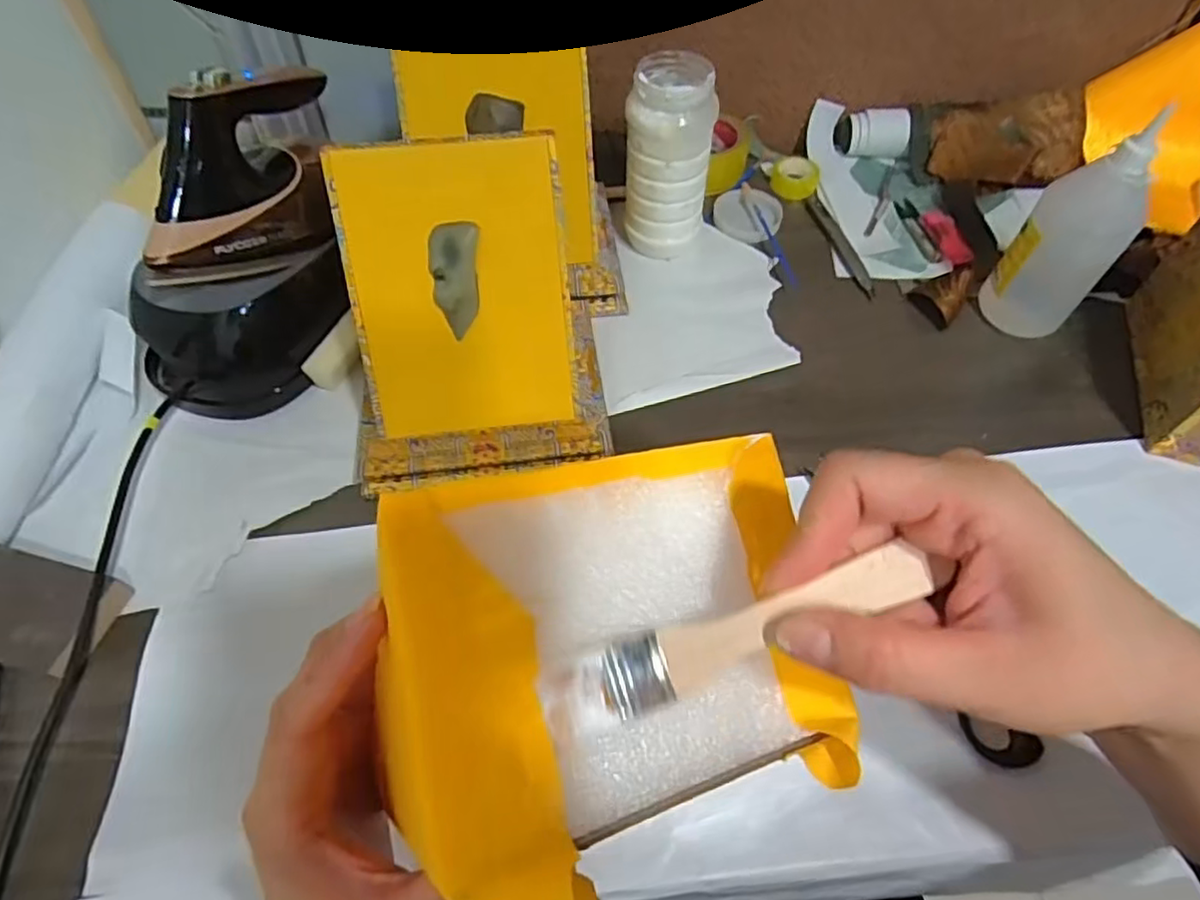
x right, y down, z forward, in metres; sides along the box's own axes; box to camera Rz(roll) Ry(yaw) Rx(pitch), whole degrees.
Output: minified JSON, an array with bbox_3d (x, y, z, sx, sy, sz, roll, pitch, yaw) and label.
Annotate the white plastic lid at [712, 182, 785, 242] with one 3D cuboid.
[{"bbox_3d":[0.158,-0.253,0.709,0.071,0.011,0.077,0,56,0],"label":"white plastic lid"}]

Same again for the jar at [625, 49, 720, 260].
[{"bbox_3d":[0.066,-0.268,0.623,0.074,0.169,0.074,0,56,0],"label":"jar"}]

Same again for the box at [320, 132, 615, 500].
[{"bbox_3d":[-0.093,-0.094,0.475,0.186,0.183,0.147,-7,57,-5],"label":"box"}]

